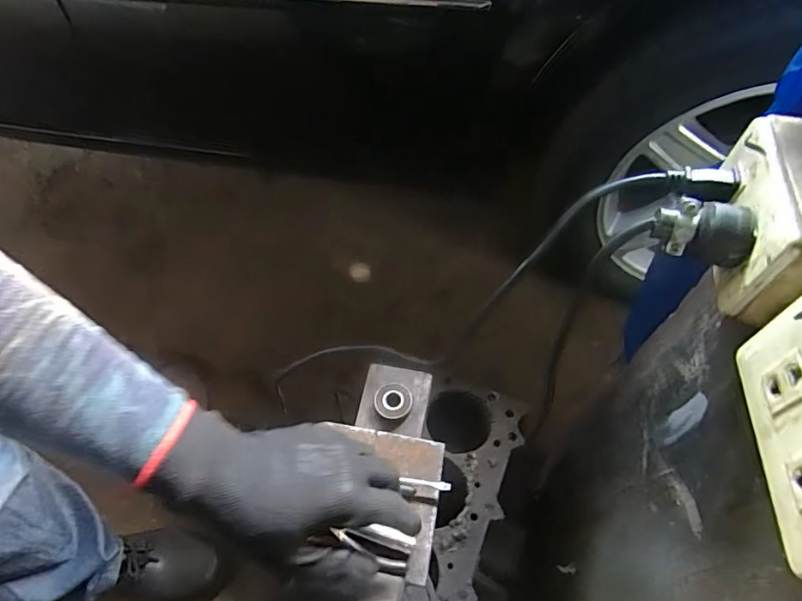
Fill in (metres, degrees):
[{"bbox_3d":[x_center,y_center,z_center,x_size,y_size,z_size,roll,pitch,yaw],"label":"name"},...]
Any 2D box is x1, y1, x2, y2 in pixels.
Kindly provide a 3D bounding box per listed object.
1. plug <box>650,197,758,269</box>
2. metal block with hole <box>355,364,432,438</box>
[{"bbox_3d":[0.185,-0.042,0.302,0.053,0.031,0.029,15,55,9],"label":"plug"},{"bbox_3d":[-0.007,0.106,0.530,0.071,0.025,0.075,9,54,5],"label":"metal block with hole"}]

